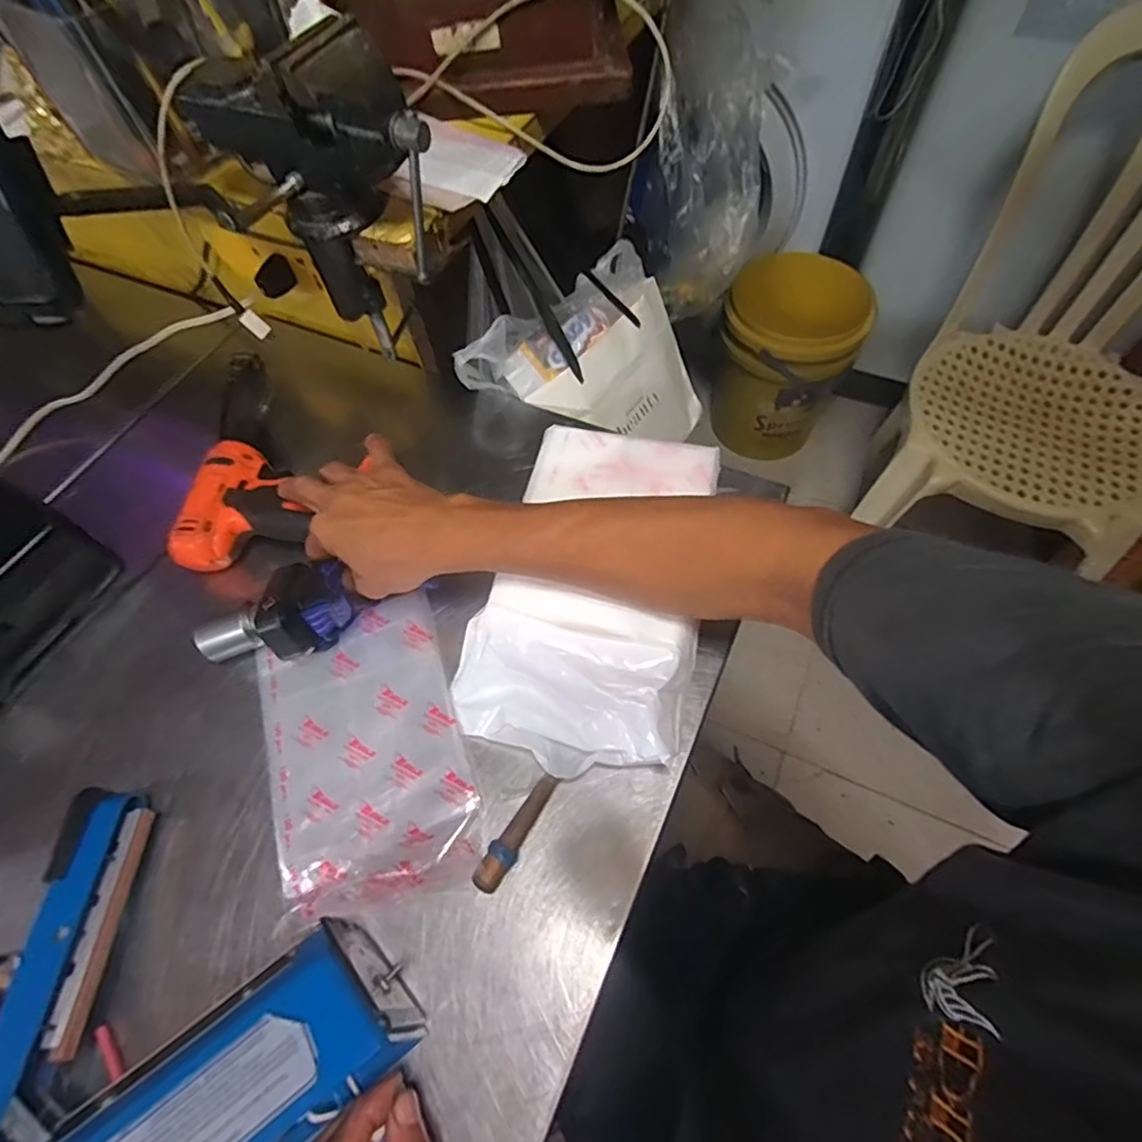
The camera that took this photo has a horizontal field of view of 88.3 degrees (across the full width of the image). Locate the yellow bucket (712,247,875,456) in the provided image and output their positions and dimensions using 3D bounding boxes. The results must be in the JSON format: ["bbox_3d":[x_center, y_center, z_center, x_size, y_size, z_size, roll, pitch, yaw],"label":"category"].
[{"bbox_3d":[0.477,-0.466,1.361,0.269,0.385,0.269,-1,60,2],"label":"yellow bucket"}]

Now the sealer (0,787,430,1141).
[{"bbox_3d":[-0.245,0.229,0.330,0.228,0.073,0.239,-35,64,-16],"label":"sealer"}]

